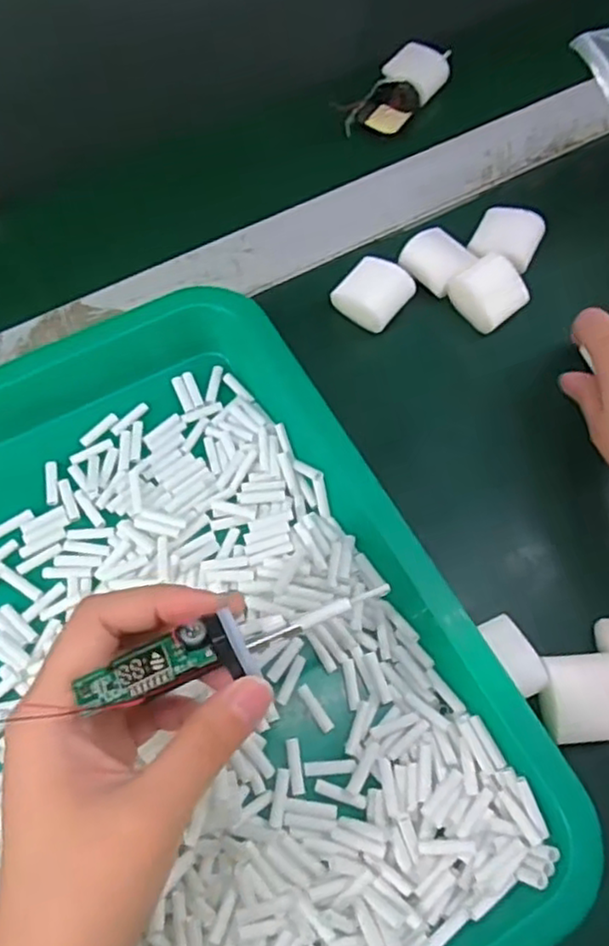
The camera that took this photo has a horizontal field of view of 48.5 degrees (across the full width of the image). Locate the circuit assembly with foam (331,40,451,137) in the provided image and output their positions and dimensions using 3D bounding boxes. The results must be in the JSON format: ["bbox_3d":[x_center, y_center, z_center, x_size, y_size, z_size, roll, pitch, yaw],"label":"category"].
[{"bbox_3d":[0.065,-0.268,0.476,0.044,0.020,0.090,35,69,13],"label":"circuit assembly with foam"}]

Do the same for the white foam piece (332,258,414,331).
[{"bbox_3d":[0.040,-0.102,0.388,0.038,0.018,0.037,35,69,13],"label":"white foam piece"}]

